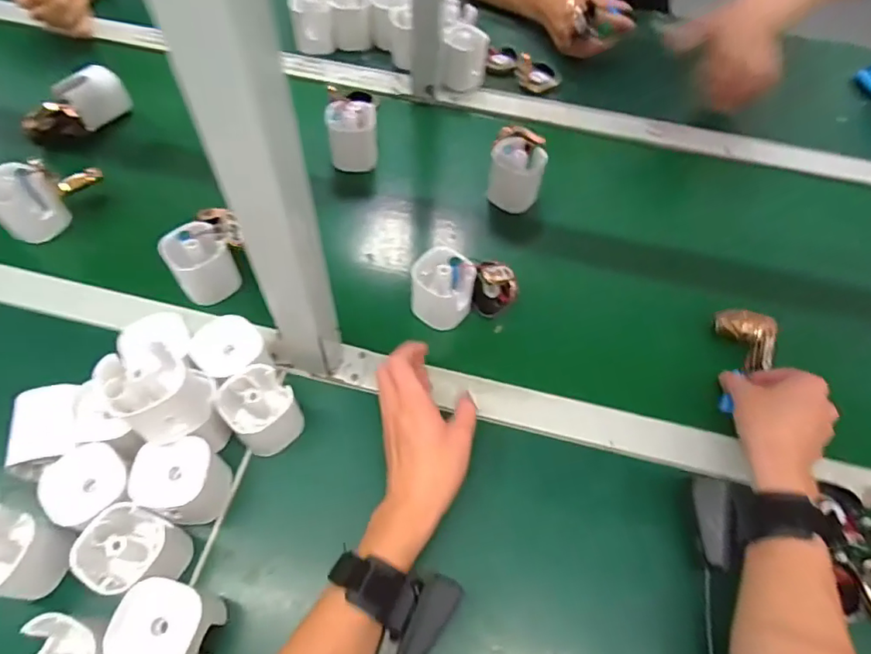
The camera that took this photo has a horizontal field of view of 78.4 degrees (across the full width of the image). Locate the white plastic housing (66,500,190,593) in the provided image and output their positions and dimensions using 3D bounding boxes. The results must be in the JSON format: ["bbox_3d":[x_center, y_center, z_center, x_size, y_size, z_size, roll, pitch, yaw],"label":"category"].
[{"bbox_3d":[-0.220,0.167,0.395,0.055,0.065,0.056,1,59,-2],"label":"white plastic housing"}]

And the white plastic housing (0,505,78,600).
[{"bbox_3d":[-0.300,0.163,0.383,0.068,0.054,0.055,14,60,6],"label":"white plastic housing"}]

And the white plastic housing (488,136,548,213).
[{"bbox_3d":[0.094,-0.181,0.624,0.060,0.064,0.060,5,59,1],"label":"white plastic housing"}]

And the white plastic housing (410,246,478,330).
[{"bbox_3d":[0.007,-0.037,0.526,0.060,0.054,0.057,8,59,3],"label":"white plastic housing"}]

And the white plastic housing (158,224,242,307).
[{"bbox_3d":[-0.233,-0.065,0.531,0.054,0.052,0.061,-33,66,-20],"label":"white plastic housing"}]

